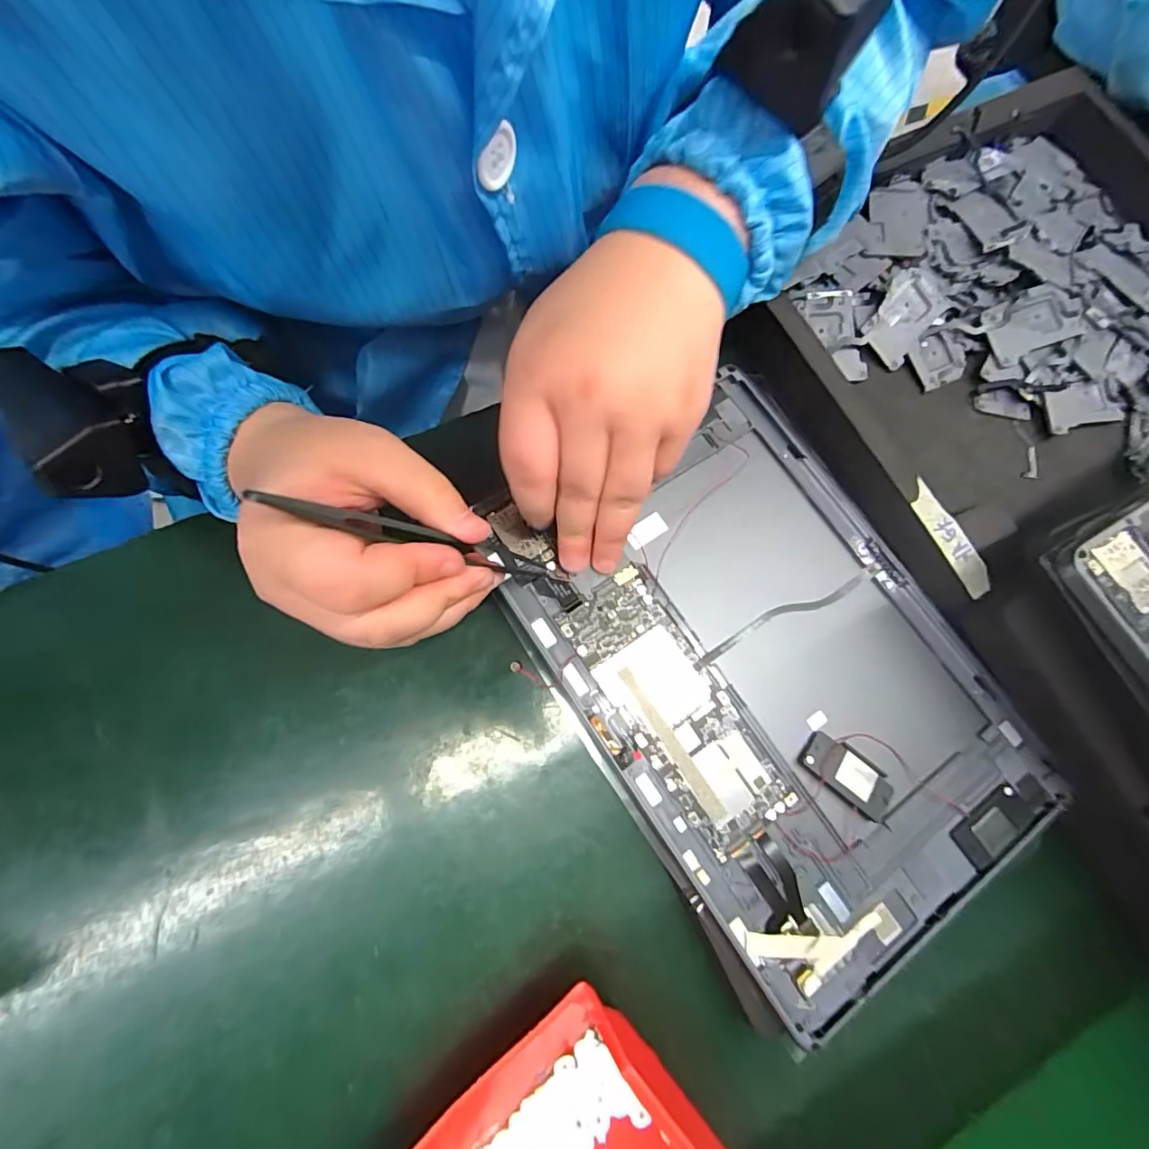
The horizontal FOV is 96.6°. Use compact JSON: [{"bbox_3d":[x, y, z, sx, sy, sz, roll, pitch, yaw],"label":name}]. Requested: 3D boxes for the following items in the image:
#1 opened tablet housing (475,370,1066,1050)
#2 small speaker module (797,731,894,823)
[{"bbox_3d":[0.089,0.042,0.235,0.163,0.017,0.239,-32,79,-9],"label":"opened tablet housing"},{"bbox_3d":[0.119,0.087,0.224,0.041,0.006,0.021,36,79,1],"label":"small speaker module"}]

